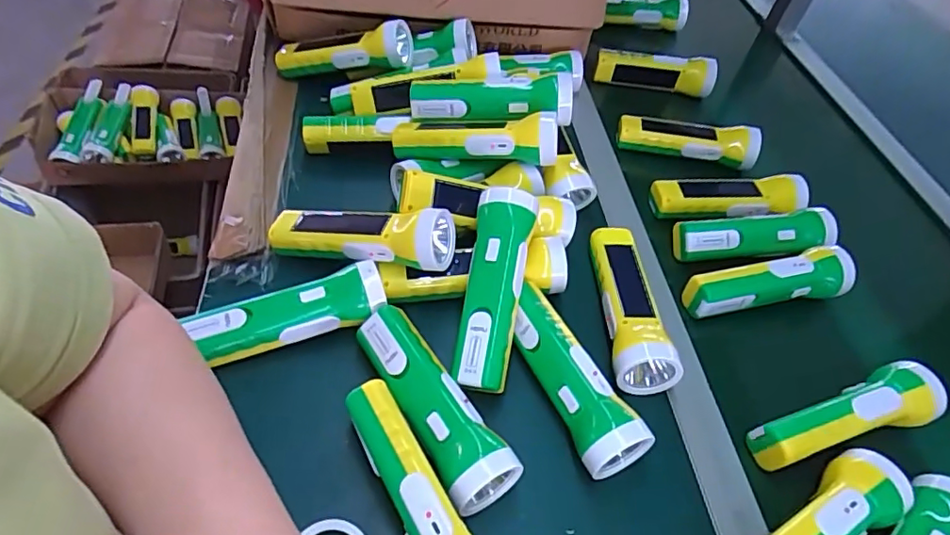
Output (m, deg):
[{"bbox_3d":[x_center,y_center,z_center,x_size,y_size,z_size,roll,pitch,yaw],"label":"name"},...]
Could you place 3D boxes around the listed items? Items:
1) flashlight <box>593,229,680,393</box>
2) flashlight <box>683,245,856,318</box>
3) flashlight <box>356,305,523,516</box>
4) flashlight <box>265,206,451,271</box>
[{"bbox_3d":[0.139,0.032,0.507,0.056,0.059,0.165,5,49,-5],"label":"flashlight"},{"bbox_3d":[0.291,0.012,0.551,0.181,0.041,0.046,-5,50,-14],"label":"flashlight"},{"bbox_3d":[-0.035,0.099,0.415,0.047,0.043,0.163,-24,57,-27],"label":"flashlight"},{"bbox_3d":[-0.103,-0.030,0.491,0.166,0.043,0.048,4,48,14],"label":"flashlight"}]

